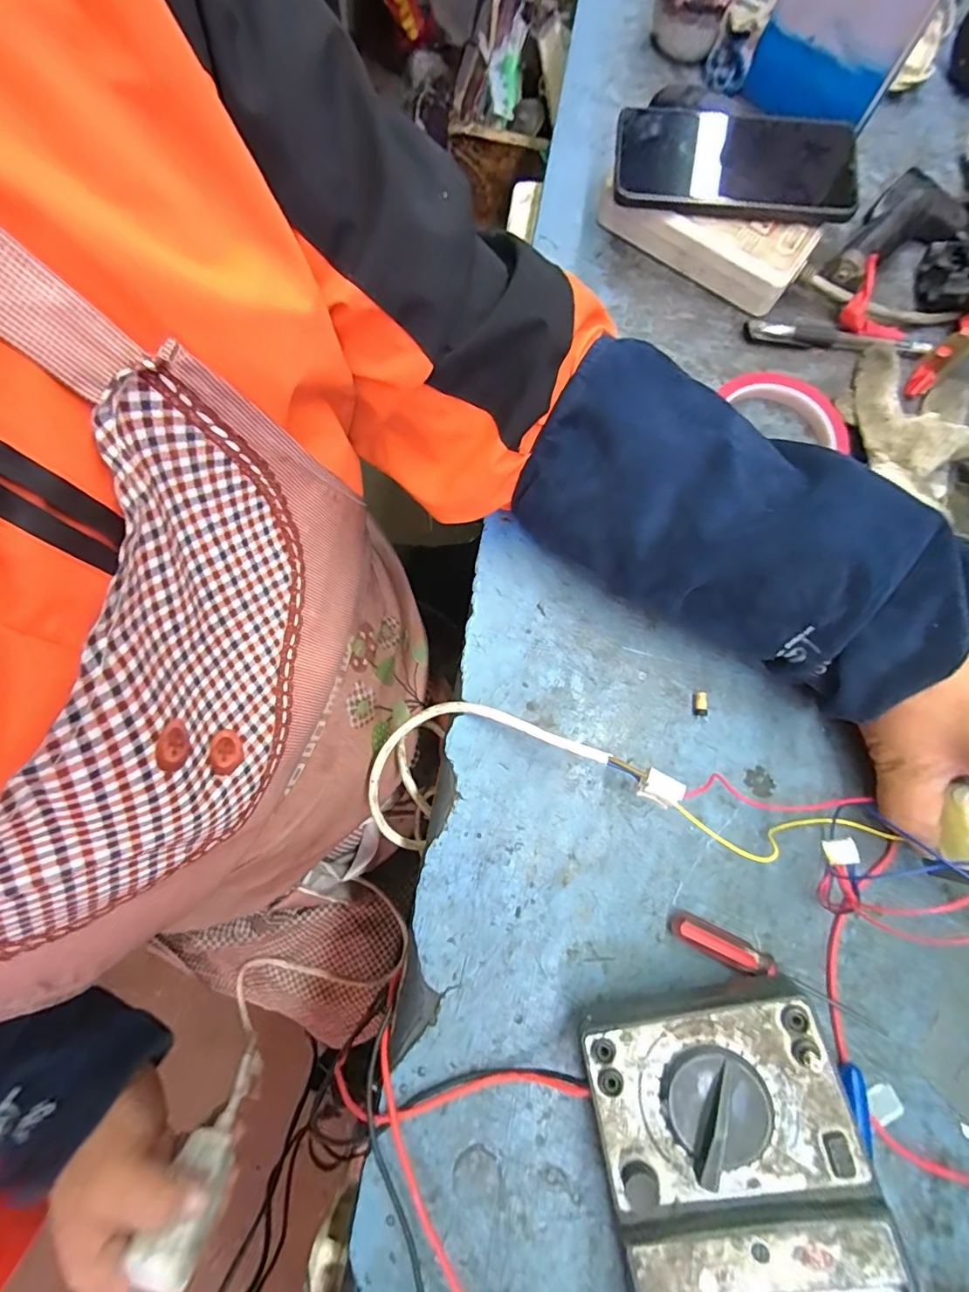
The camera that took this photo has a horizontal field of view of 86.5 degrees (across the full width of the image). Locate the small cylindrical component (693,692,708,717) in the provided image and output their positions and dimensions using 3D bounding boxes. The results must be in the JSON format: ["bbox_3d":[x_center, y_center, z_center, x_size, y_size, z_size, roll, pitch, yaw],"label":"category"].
[{"bbox_3d":[0.132,0.036,0.315,0.008,0.007,0.014,0,78,0],"label":"small cylindrical component"}]

